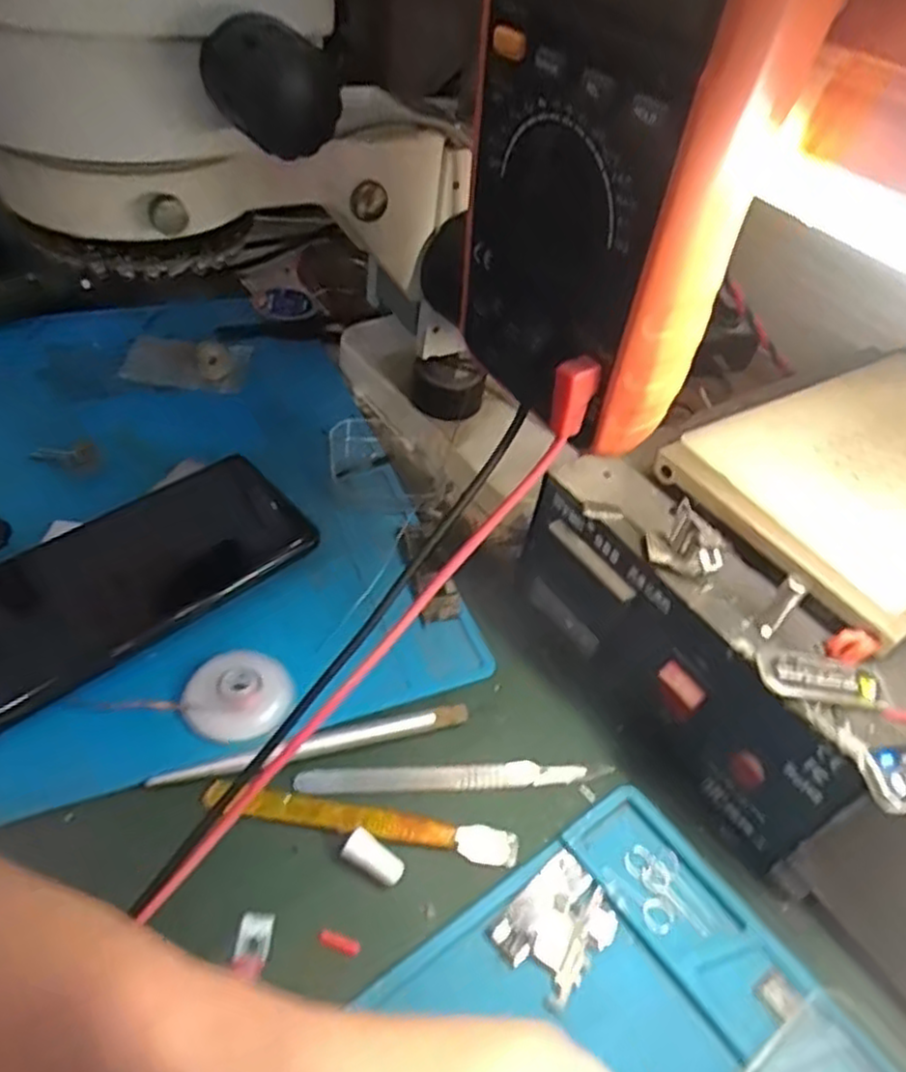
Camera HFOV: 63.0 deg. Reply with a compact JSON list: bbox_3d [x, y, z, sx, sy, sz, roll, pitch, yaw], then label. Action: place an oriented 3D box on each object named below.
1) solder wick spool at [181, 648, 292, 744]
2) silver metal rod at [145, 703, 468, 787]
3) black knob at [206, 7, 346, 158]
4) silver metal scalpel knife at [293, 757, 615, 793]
[{"bbox_3d":[-0.090,0.065,0.307,0.042,0.006,0.038,-10,47,-18],"label":"solder wick spool"},{"bbox_3d":[-0.055,0.084,0.300,0.126,0.009,0.009,-9,47,-18],"label":"silver metal rod"},{"bbox_3d":[-0.051,-0.129,0.210,0.036,0.032,0.036,-7,48,-12],"label":"black knob"},{"bbox_3d":[0.002,0.098,0.303,0.128,0.004,0.011,1,47,-12],"label":"silver metal scalpel knife"}]

